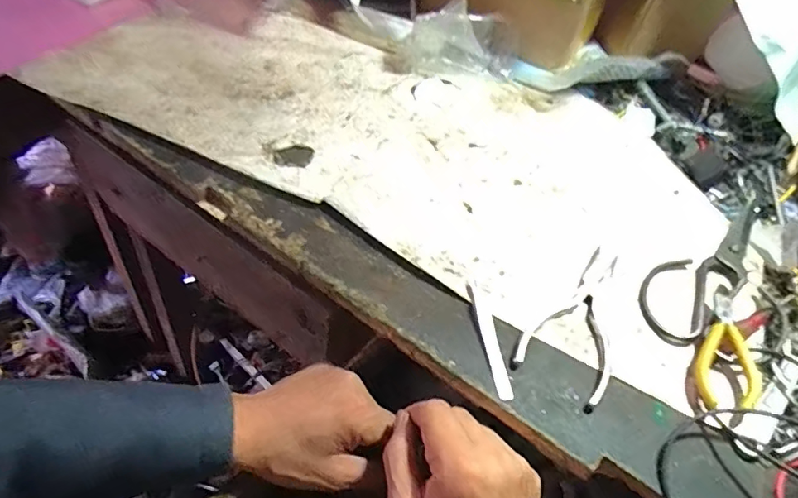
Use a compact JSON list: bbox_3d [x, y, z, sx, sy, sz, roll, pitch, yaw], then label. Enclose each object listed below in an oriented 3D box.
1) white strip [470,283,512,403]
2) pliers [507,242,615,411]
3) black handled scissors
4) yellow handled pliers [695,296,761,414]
[{"bbox_3d":[0.066,0.064,0.372,0.012,0.005,0.095,1,52,-16],"label":"white strip"},{"bbox_3d":[0.142,0.050,0.398,0.066,0.007,0.147,29,50,13],"label":"pliers"},{"bbox_3d":[0.271,0.009,0.445,0.200,0.022,0.054,-34,59,-31],"label":"black handled scissors"},{"bbox_3d":[0.241,0.077,0.374,0.035,0.018,0.092,26,50,11],"label":"yellow handled pliers"}]

